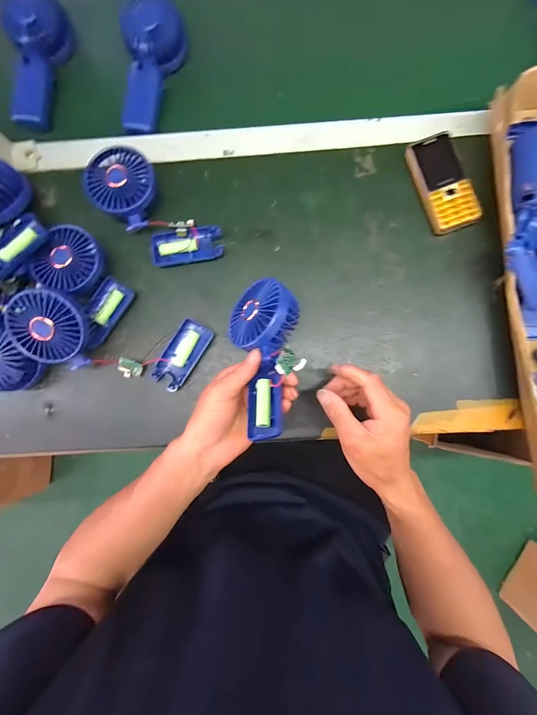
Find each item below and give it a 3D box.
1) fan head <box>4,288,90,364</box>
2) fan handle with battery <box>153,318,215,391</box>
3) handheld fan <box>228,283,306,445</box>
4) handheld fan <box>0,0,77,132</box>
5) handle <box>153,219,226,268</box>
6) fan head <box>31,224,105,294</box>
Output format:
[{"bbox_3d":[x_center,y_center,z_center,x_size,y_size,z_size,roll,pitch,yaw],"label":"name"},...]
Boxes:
[{"bbox_3d":[-0.261,-0.039,0.368,0.084,0.037,0.084,-1,110,-2],"label":"fan head"},{"bbox_3d":[-0.114,-0.004,0.408,0.043,0.014,0.093,31,87,4],"label":"fan handle with battery"},{"bbox_3d":[-0.007,-0.009,0.328,0.079,0.059,0.182,-3,69,2],"label":"handheld fan"},{"bbox_3d":[-0.336,-0.423,0.436,0.043,0.078,0.190,10,87,40],"label":"handheld fan"},{"bbox_3d":[-0.110,-0.152,0.411,0.094,0.025,0.049,-9,85,1],"label":"handle"},{"bbox_3d":[-0.252,-0.122,0.396,0.075,0.036,0.082,28,88,-6],"label":"fan head"}]

